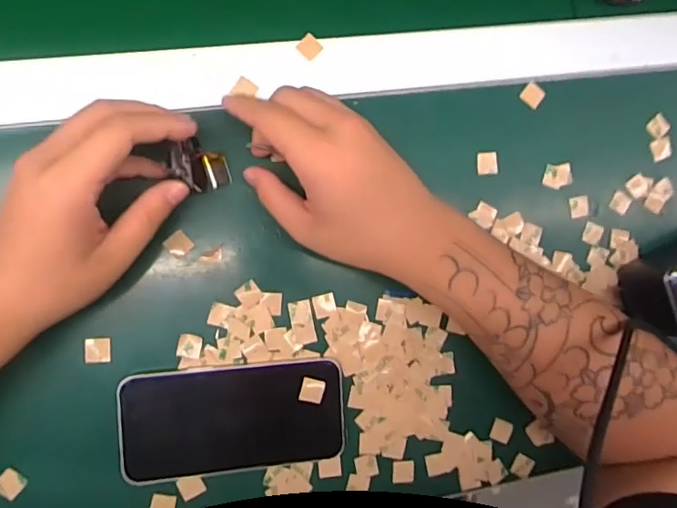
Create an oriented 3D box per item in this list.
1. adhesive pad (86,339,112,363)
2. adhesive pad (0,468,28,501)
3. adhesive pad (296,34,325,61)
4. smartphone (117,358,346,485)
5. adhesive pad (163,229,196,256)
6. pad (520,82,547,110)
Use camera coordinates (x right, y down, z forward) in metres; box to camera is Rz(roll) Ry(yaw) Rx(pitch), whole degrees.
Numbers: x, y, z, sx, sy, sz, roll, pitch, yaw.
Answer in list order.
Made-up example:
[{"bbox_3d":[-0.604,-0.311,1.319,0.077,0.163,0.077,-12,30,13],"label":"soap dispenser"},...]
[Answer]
[{"bbox_3d":[-0.157,0.063,0.334,0.015,0.004,0.016,1,90,-9],"label":"adhesive pad"},{"bbox_3d":[-0.210,0.147,0.327,0.016,0.006,0.015,42,84,-7],"label":"adhesive pad"},{"bbox_3d":[-0.019,-0.143,0.353,0.015,0.004,0.015,38,84,-8],"label":"adhesive pad"},{"bbox_3d":[-0.069,0.113,0.347,0.145,0.014,0.074,-2,90,-9],"label":"smartphone"},{"bbox_3d":[-0.106,-0.006,0.339,0.015,0.004,0.015,-40,96,-7],"label":"adhesive pad"},{"bbox_3d":[0.146,-0.119,0.385,0.016,0.006,0.016,39,84,-7],"label":"pad"}]

